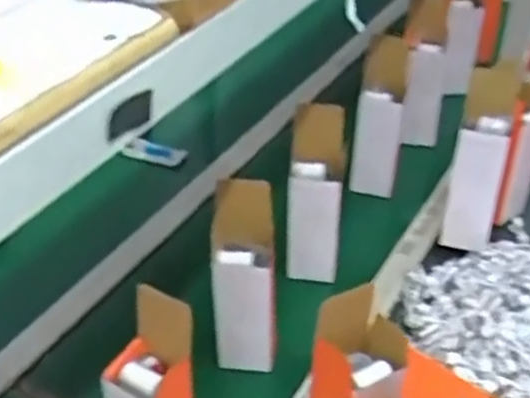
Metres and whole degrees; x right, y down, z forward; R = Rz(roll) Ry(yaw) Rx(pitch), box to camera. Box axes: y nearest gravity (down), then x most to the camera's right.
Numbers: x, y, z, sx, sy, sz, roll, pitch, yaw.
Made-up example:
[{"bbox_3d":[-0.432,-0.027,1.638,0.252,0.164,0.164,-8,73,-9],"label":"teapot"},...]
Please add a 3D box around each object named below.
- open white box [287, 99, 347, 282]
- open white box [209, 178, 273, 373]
[{"bbox_3d":[0.070,0.000,0.989,0.075,0.247,0.073,3,38,6],"label":"open white box"},{"bbox_3d":[-0.022,0.100,0.862,0.074,0.242,0.062,-2,38,0],"label":"open white box"}]

